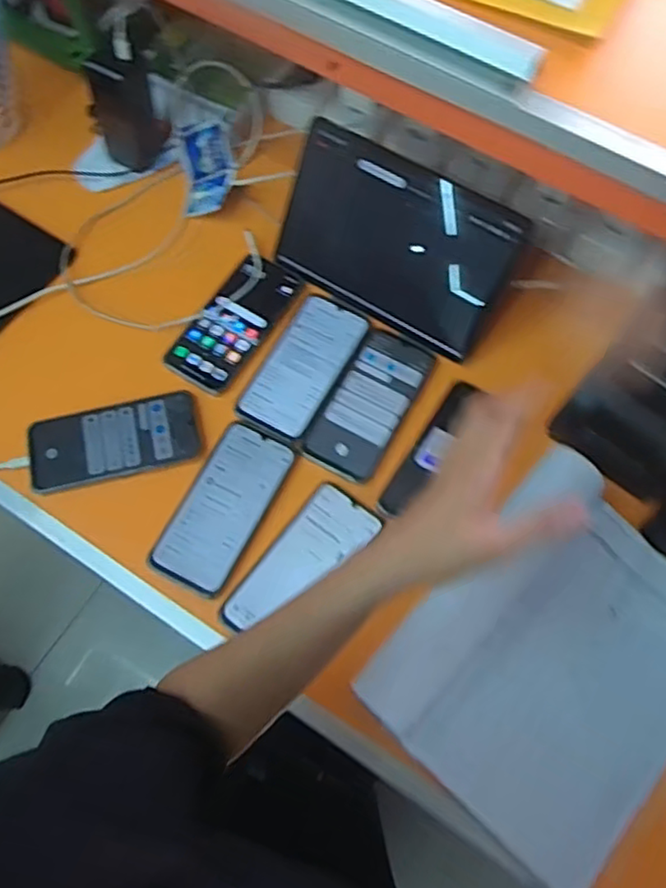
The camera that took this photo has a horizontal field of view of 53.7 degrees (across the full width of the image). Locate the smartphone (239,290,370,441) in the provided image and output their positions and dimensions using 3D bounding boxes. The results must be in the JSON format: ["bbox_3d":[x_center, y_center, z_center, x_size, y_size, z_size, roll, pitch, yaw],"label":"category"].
[{"bbox_3d":[-0.030,-0.086,0.706,0.083,0.004,0.165,27,69,9],"label":"smartphone"}]

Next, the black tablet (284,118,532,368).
[{"bbox_3d":[0.063,-0.210,0.688,0.241,0.159,0.017,31,36,13],"label":"black tablet"}]

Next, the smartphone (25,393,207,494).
[{"bbox_3d":[-0.222,-0.008,0.670,0.167,0.005,0.078,-12,69,-7],"label":"smartphone"}]

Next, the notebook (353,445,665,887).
[{"bbox_3d":[0.203,0.186,0.571,0.241,0.059,0.288,41,72,14],"label":"notebook"}]

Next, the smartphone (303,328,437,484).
[{"bbox_3d":[0.039,-0.044,0.690,0.079,0.007,0.166,27,69,9],"label":"smartphone"}]

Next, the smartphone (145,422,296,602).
[{"bbox_3d":[-0.107,0.061,0.651,0.082,0.007,0.167,25,69,8],"label":"smartphone"}]

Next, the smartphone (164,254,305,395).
[{"bbox_3d":[-0.108,-0.136,0.723,0.078,0.014,0.166,31,70,10],"label":"smartphone"}]

